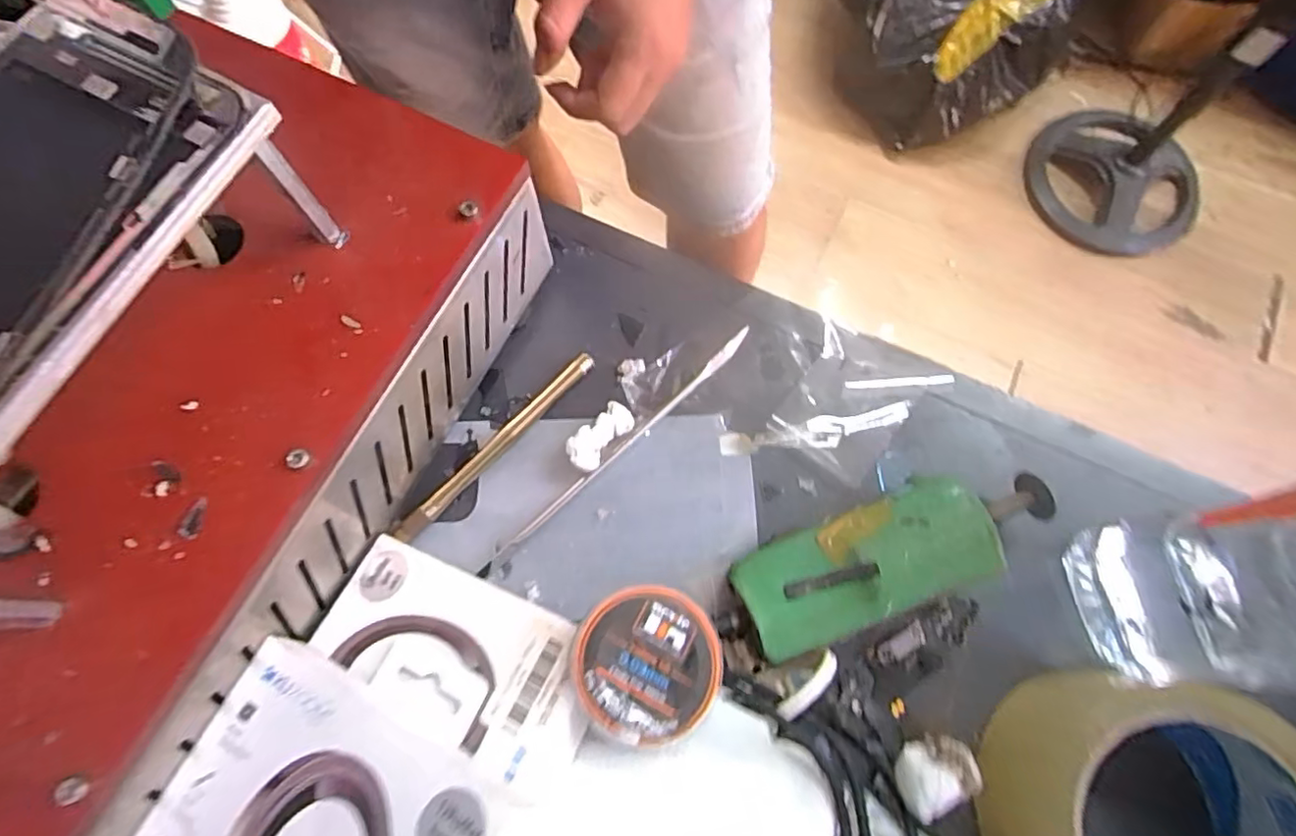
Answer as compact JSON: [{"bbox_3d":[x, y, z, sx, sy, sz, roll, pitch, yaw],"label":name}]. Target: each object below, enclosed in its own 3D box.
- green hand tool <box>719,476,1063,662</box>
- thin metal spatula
[{"bbox_3d":[0.086,0.054,0.246,0.111,0.036,0.042,-22,74,-6],"label":"green hand tool"},{"bbox_3d":[-0.011,0.011,0.277,0.158,0.005,0.007,-43,78,-11],"label":"thin metal spatula"}]

